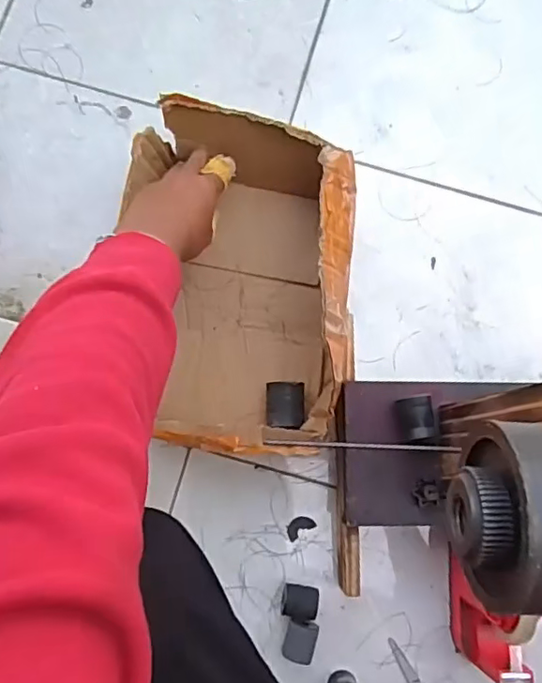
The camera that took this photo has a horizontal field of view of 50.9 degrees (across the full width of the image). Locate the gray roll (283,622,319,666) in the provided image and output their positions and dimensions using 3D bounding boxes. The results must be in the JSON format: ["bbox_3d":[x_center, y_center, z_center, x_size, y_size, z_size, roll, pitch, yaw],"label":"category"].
[{"bbox_3d":[0.032,0.330,0.624,0.034,0.017,0.039,12,80,1],"label":"gray roll"}]

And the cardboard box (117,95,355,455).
[{"bbox_3d":[-0.035,-0.070,0.623,0.239,0.133,0.355,-1,81,0],"label":"cardboard box"}]

